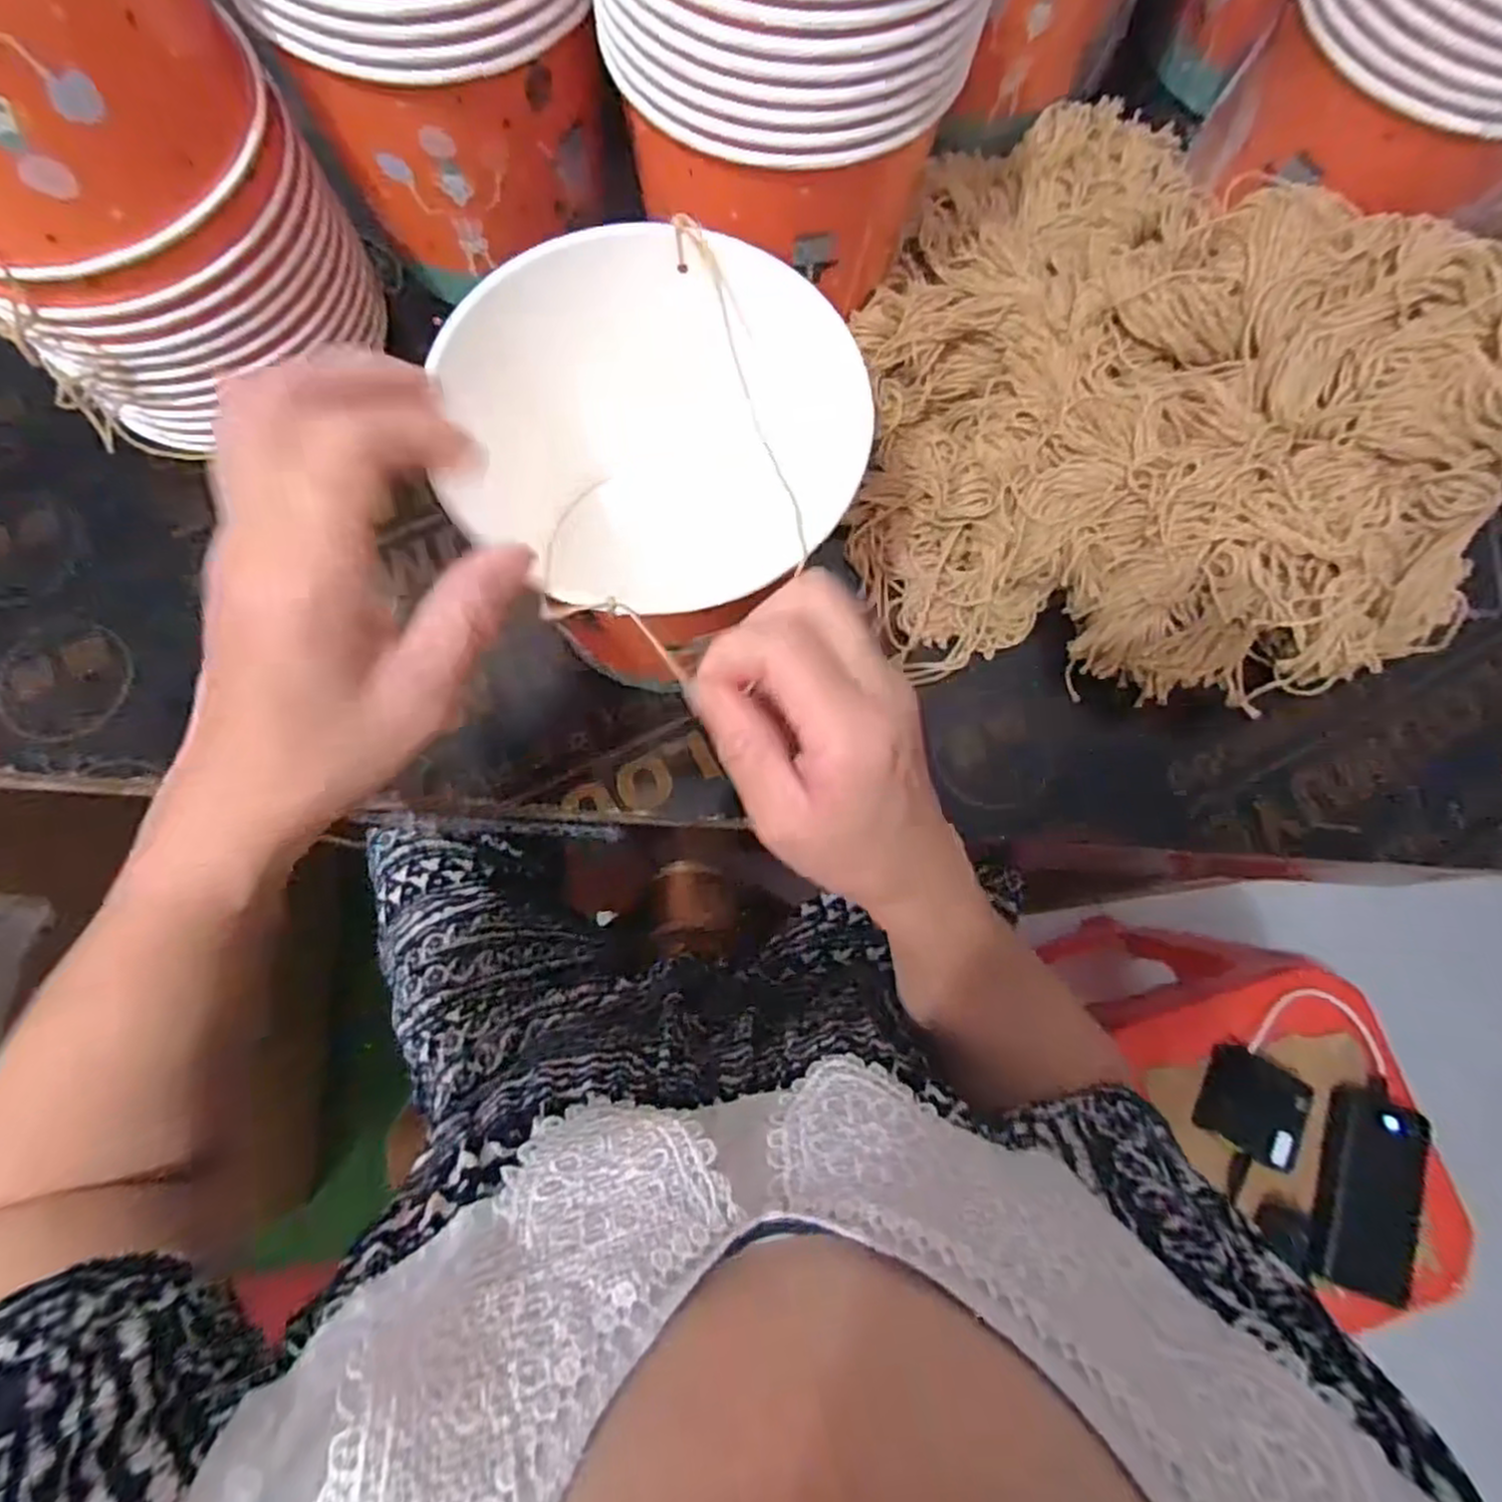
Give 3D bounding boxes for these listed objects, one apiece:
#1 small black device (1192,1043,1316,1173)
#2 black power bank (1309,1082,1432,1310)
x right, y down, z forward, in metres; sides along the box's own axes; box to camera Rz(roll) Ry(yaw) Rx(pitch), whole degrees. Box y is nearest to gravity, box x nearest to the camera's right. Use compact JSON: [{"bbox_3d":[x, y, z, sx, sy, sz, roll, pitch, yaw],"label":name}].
[{"bbox_3d":[0.434,0.306,0.640,0.083,0.020,0.076,29,77,5],"label":"small black device"},{"bbox_3d":[0.525,0.373,0.628,0.084,0.018,0.155,20,76,3],"label":"black power bank"}]

